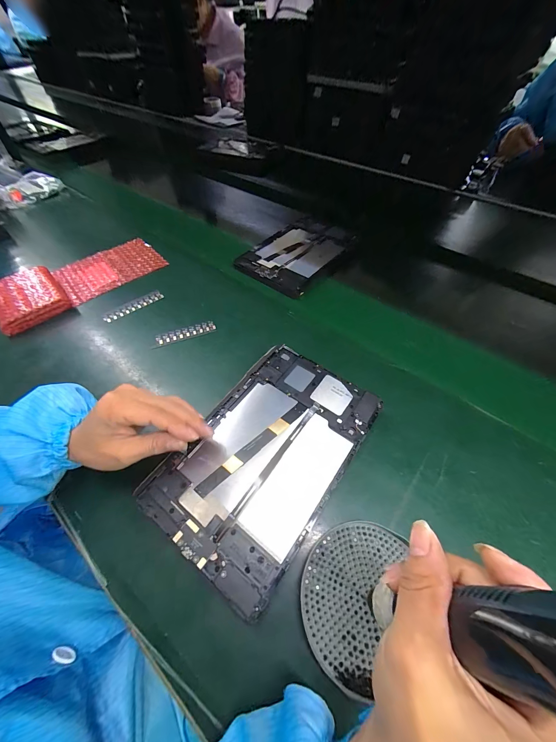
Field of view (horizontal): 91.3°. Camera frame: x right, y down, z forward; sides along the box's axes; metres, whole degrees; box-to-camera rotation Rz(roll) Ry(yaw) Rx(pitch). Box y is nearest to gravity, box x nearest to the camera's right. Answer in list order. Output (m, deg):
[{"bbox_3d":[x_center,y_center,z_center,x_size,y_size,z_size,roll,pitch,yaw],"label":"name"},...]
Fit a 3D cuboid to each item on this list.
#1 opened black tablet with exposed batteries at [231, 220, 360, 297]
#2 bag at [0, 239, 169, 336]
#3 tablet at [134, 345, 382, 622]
[{"bbox_3d":[0.051,-0.242,0.540,0.159,0.013,0.250,33,62,22],"label":"opened black tablet with exposed batteries"},{"bbox_3d":[-0.349,-0.167,0.485,0.269,0.031,0.122,-37,62,-24],"label":"bag"},{"bbox_3d":[-0.009,0.084,0.291,0.151,0.016,0.236,32,61,22],"label":"tablet"}]

